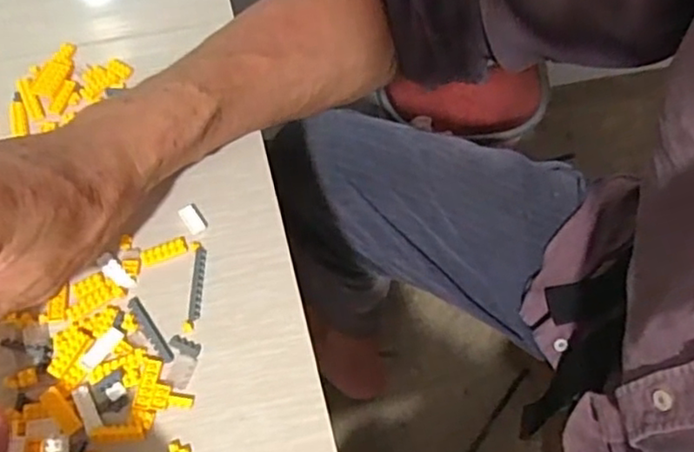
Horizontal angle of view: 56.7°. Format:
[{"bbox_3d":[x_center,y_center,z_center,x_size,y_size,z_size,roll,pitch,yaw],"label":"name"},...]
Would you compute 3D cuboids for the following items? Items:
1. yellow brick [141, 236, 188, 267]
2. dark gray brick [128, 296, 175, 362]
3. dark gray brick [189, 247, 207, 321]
[{"bbox_3d":[-0.100,0.014,0.351,0.025,0.004,0.009,-26,69,-12],"label":"yellow brick"},{"bbox_3d":[-0.103,0.054,0.332,0.007,0.004,0.040,-35,71,-15],"label":"dark gray brick"},{"bbox_3d":[-0.080,0.031,0.345,0.006,0.004,0.040,2,66,0],"label":"dark gray brick"}]

